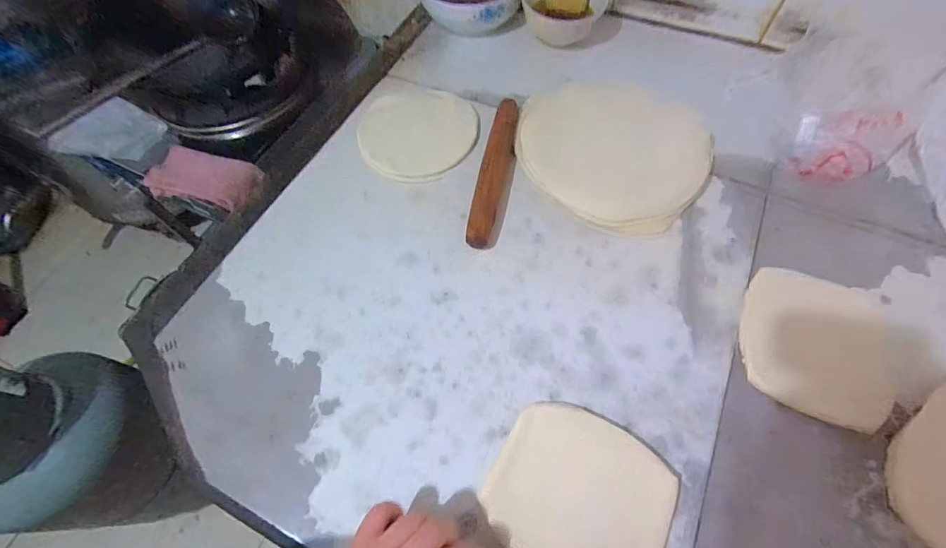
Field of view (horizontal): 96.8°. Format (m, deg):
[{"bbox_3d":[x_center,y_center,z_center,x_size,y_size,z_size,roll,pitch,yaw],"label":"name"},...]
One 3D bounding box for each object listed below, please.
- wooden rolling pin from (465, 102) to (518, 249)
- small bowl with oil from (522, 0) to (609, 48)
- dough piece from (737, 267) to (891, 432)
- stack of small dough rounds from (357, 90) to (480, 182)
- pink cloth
[{"bbox_3d":[0.030,-0.144,0.576,0.034,0.036,0.253,10,63,7],"label":"wooden rolling pin"},{"bbox_3d":[0.150,-0.443,0.711,0.127,0.084,0.138,-1,62,2],"label":"small bowl with oil"},{"bbox_3d":[0.371,0.069,0.457,0.144,0.016,0.173,22,65,13],"label":"dough piece"},{"bbox_3d":[-0.078,-0.208,0.616,0.169,0.017,0.161,-11,62,-4],"label":"stack of small dough rounds"},{"bbox_3d":[-0.481,-0.176,0.760,0.186,0.053,0.098,10,63,7],"label":"pink cloth"}]

